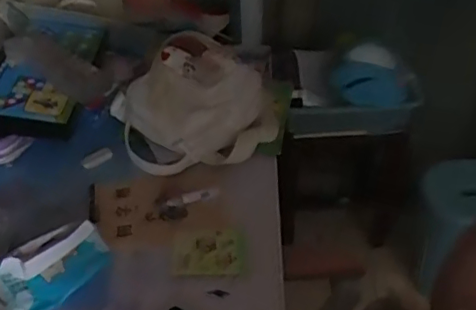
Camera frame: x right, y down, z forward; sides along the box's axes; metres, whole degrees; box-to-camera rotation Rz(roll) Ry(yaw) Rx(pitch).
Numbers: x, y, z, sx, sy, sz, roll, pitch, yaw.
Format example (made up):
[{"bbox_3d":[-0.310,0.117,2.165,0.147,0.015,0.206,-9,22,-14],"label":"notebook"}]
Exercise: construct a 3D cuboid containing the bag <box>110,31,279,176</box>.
[{"bbox_3d":[-0.066,-0.091,0.951,0.247,0.108,0.222,-11,41,-16],"label":"bag"}]

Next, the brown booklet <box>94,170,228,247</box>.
[{"bbox_3d":[-0.111,0.075,0.830,0.186,0.014,0.135,-5,42,-1],"label":"brown booklet"}]

